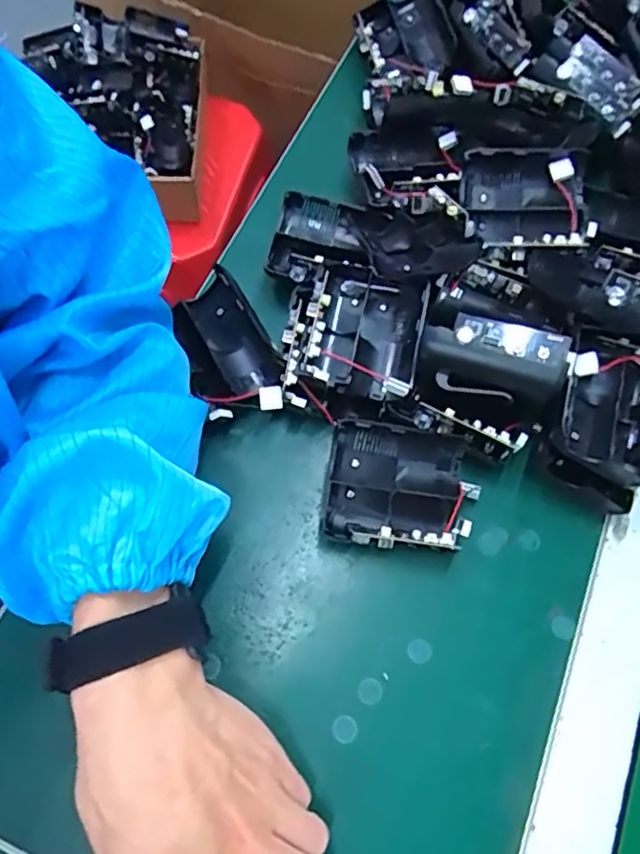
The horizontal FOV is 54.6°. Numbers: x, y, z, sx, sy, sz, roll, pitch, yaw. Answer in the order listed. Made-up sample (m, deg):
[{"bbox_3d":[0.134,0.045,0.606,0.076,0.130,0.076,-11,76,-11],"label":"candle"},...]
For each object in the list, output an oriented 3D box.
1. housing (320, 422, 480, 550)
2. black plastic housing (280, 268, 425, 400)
[{"bbox_3d":[0.047,0.038,0.361,0.087,0.044,0.065,8,67,1],"label":"housing"},{"bbox_3d":[0.019,-0.061,0.376,0.081,0.028,0.083,11,67,2],"label":"black plastic housing"}]

